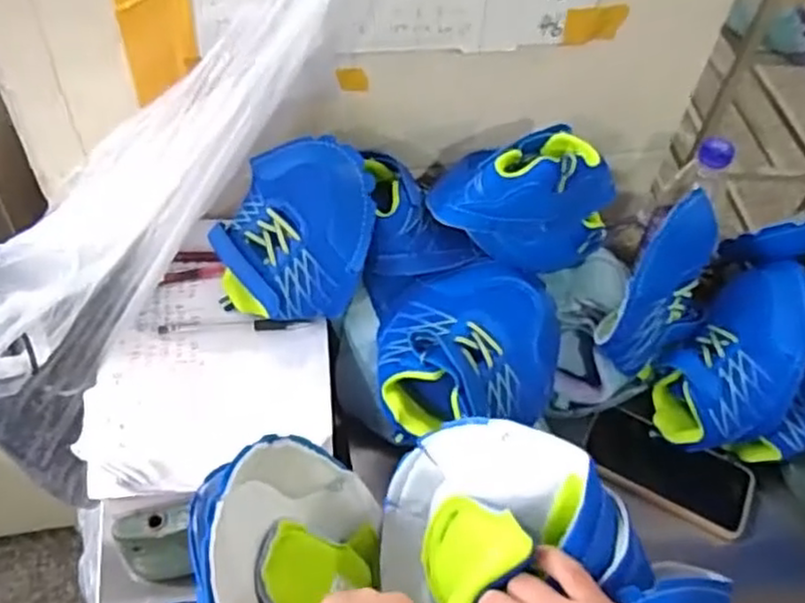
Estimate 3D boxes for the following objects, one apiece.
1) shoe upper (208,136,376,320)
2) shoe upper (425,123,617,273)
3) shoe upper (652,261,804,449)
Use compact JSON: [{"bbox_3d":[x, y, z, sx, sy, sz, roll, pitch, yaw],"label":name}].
[{"bbox_3d":[-0.096,-0.063,0.624,0.141,0.160,0.043,4,7,6],"label":"shoe upper"},{"bbox_3d":[0.110,-0.091,0.629,0.167,0.121,0.083,-4,51,-10],"label":"shoe upper"},{"bbox_3d":[0.323,0.058,0.665,0.194,0.080,0.117,-53,38,3],"label":"shoe upper"}]

